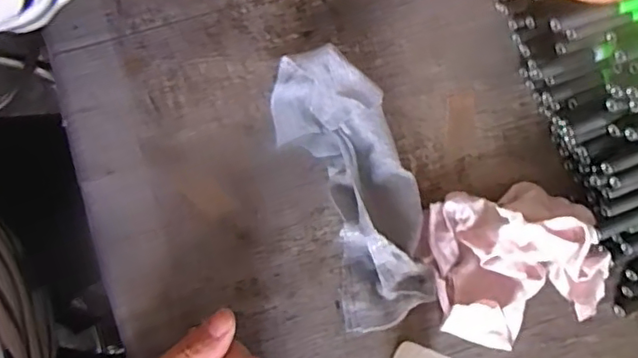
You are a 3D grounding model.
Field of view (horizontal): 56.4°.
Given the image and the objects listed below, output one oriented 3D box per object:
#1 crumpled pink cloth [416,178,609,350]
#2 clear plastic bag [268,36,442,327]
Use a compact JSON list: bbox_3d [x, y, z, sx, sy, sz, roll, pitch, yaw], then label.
[{"bbox_3d":[0.110,0.048,0.343,0.106,0.038,0.088,-14,80,-7],"label":"crumpled pink cloth"},{"bbox_3d":[0.021,0.005,0.335,0.065,0.055,0.153,-21,81,-8],"label":"clear plastic bag"}]

